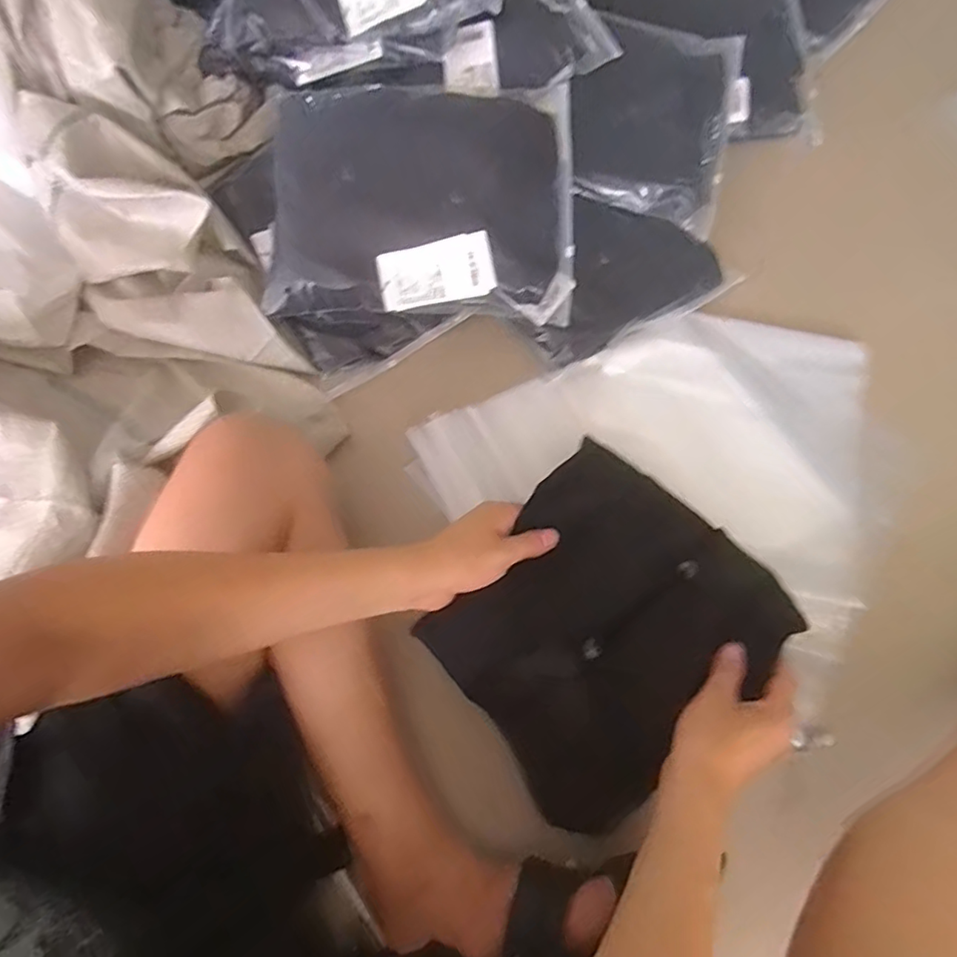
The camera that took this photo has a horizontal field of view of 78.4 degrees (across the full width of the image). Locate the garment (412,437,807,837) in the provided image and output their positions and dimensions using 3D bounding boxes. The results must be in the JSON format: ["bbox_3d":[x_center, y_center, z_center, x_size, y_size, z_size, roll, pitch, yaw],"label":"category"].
[{"bbox_3d":[0.115,0.129,0.533,0.286,0.044,0.247,-43,76,-12],"label":"garment"}]

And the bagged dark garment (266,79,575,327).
[{"bbox_3d":[-0.072,-0.343,0.710,0.365,0.091,0.279,1,72,1],"label":"bagged dark garment"}]

